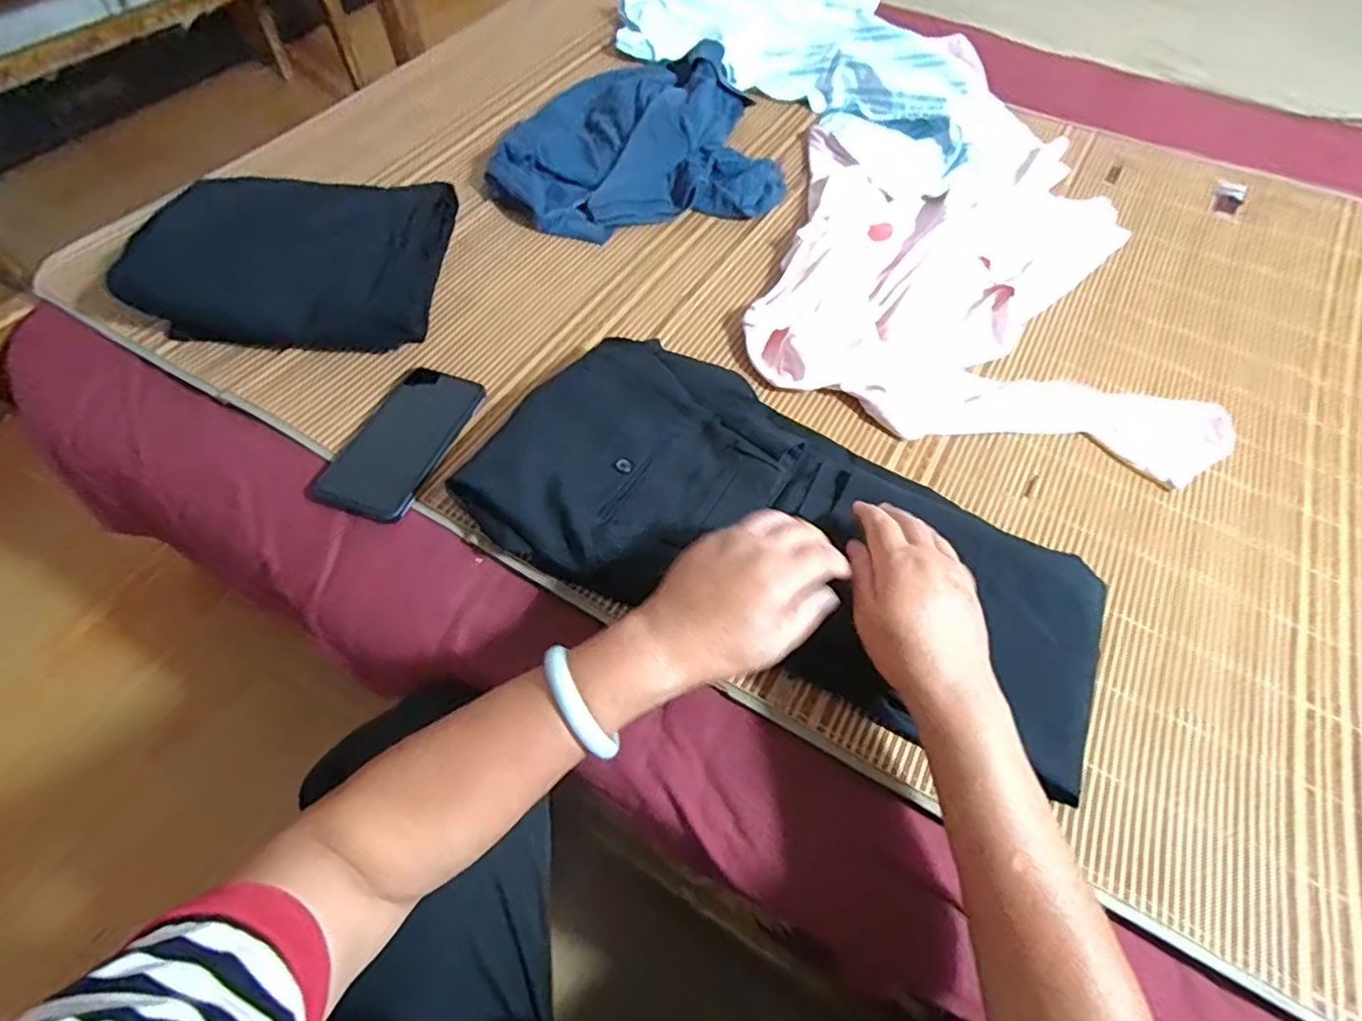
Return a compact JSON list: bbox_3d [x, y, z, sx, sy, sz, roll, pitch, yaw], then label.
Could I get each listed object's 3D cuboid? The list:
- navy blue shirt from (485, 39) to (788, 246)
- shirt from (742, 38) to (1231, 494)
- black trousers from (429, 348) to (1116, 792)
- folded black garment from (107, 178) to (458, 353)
[{"bbox_3d":[-0.065,-0.464,0.795,0.352,0.062,0.284,-12,60,-10],"label":"navy blue shirt"},{"bbox_3d":[0.347,-0.332,0.761,0.459,0.034,0.620,11,60,3],"label":"shirt"},{"bbox_3d":[0.094,0.020,0.519,0.502,0.040,0.233,24,61,7],"label":"black trousers"},{"bbox_3d":[-0.392,-0.264,0.644,0.280,0.071,0.228,0,58,-3],"label":"folded black garment"}]

